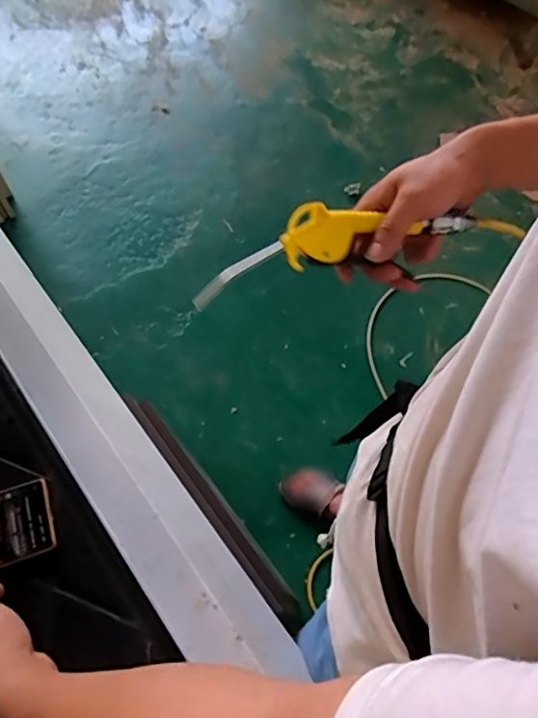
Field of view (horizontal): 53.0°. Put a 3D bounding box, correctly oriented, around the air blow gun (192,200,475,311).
[{"bbox_3d":[0.055,-0.113,0.492,0.264,0.042,0.049,-16,61,-5],"label":"air blow gun"}]

